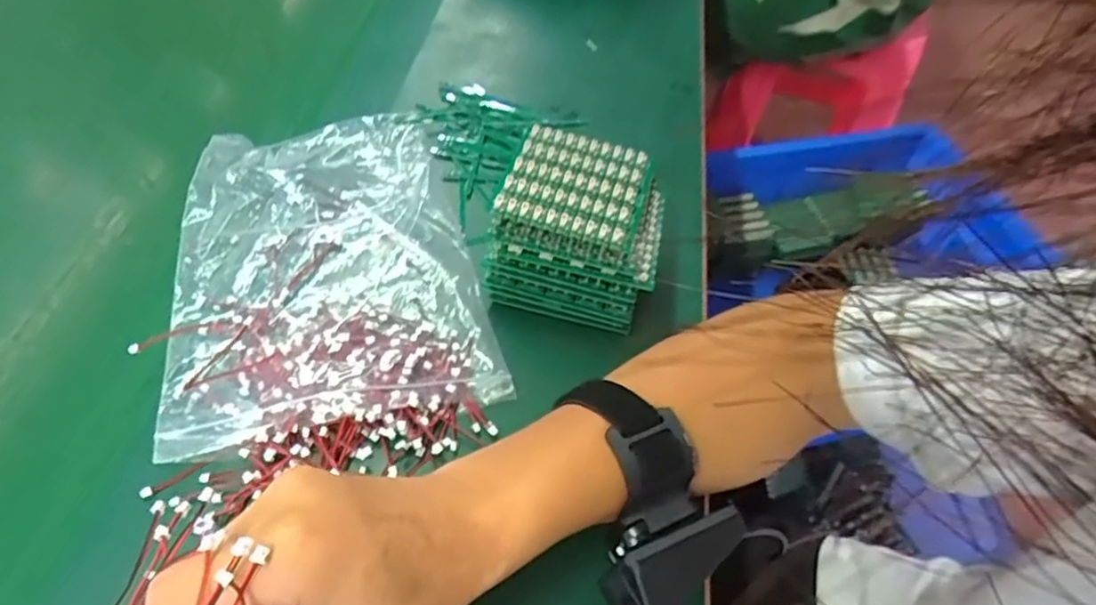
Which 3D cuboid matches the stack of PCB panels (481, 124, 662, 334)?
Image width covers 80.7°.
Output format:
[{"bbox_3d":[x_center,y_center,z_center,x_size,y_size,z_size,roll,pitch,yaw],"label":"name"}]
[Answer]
[{"bbox_3d":[0.020,-0.046,0.392,0.094,0.063,0.093,12,53,6],"label":"stack of PCB panels"}]

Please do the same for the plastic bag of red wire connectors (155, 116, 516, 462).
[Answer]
[{"bbox_3d":[-0.137,-0.032,0.396,0.166,0.024,0.238,-13,55,-13],"label":"plastic bag of red wire connectors"}]

